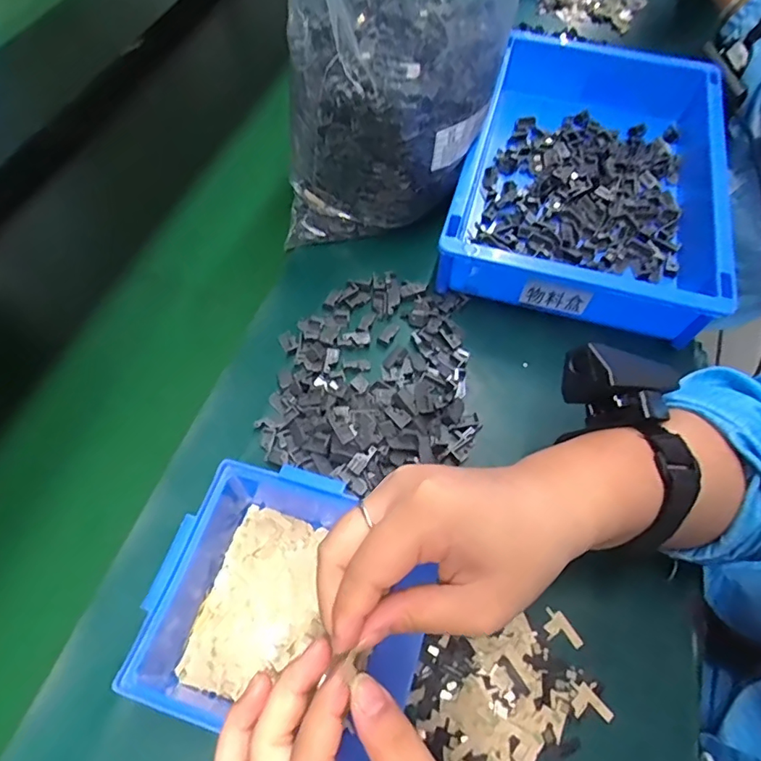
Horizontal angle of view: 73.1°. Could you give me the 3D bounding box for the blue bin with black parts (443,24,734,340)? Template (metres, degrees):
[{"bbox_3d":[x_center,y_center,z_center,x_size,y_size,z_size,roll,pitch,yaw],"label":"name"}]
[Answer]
[{"bbox_3d":[0.186,-0.182,0.464,0.214,0.082,0.312,17,61,11],"label":"blue bin with black parts"}]

